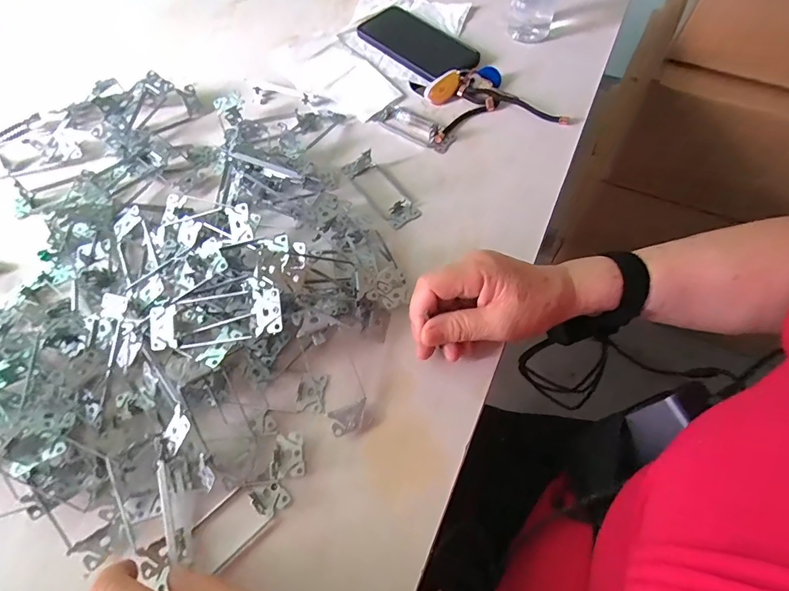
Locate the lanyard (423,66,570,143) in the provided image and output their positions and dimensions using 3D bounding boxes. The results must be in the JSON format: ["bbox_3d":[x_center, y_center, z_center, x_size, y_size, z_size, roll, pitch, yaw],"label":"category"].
[{"bbox_3d":[0.114,-0.233,0.533,0.150,0.025,0.103,-11,62,-4],"label":"lanyard"}]

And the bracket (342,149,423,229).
[{"bbox_3d":[-0.014,-0.120,0.476,0.037,0.022,0.107,-33,65,-15],"label":"bracket"}]

